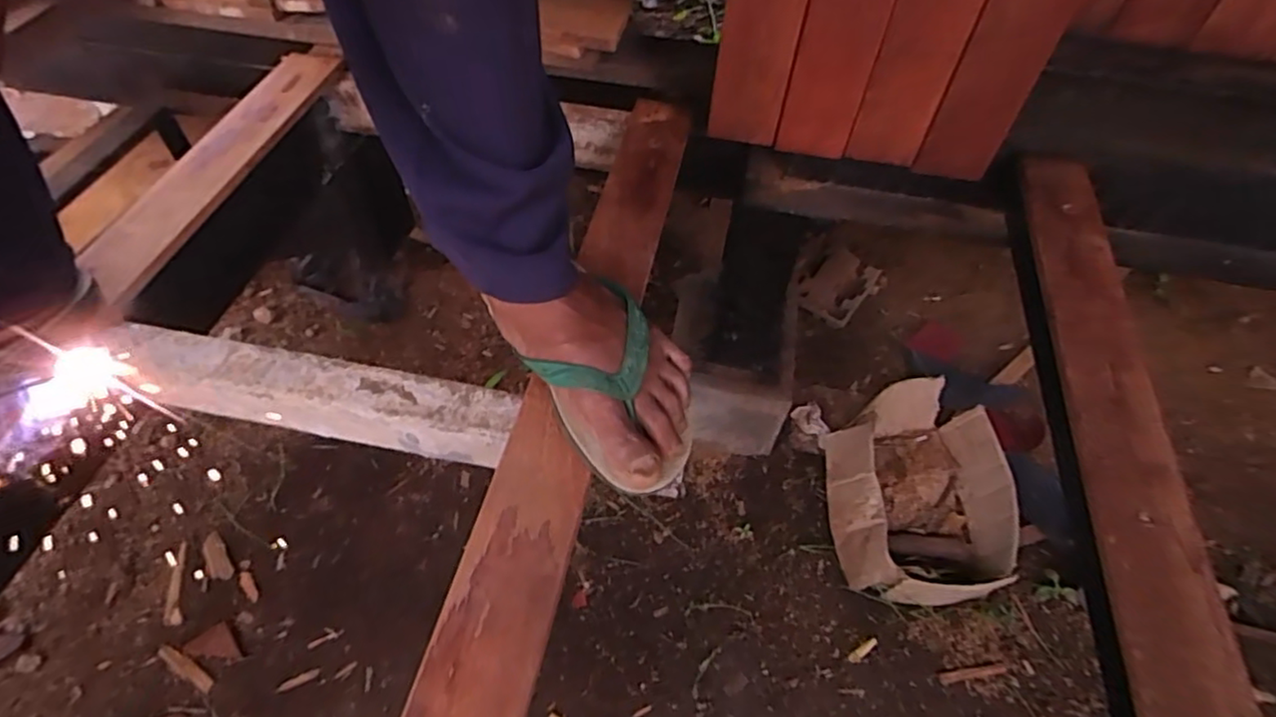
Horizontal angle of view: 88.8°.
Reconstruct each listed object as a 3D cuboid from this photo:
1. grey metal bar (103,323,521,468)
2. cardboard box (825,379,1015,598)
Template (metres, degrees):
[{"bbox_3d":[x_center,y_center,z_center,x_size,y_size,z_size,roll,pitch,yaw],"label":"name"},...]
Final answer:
[{"bbox_3d":[-0.255,0.030,0.515,0.335,0.052,0.047,10,53,5],"label":"grey metal bar"},{"bbox_3d":[0.496,0.230,1.185,0.279,0.180,0.399,1,52,-2],"label":"cardboard box"}]

